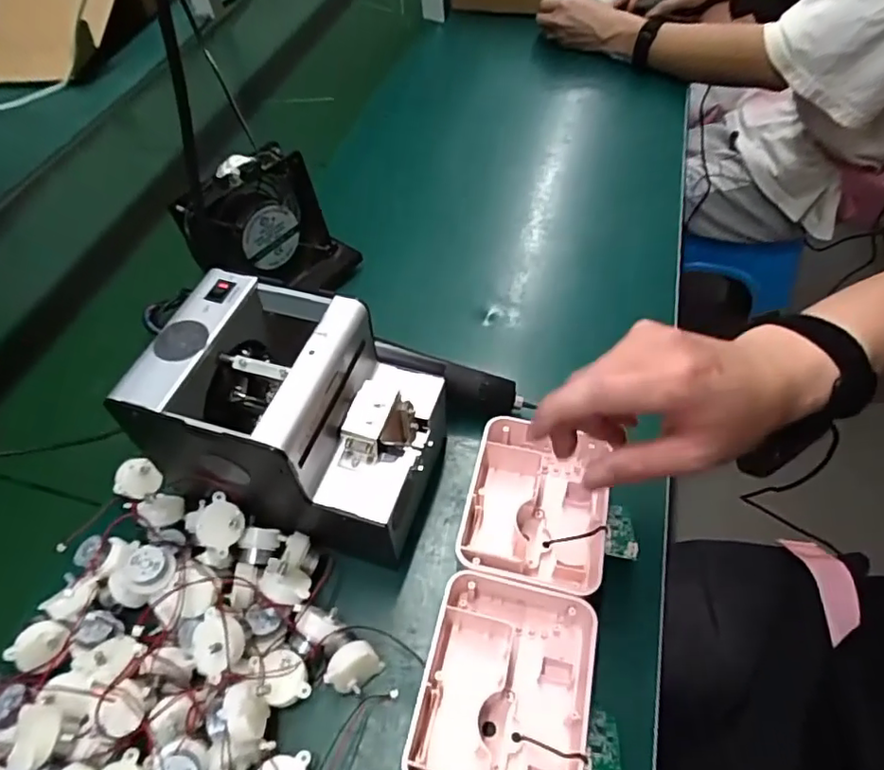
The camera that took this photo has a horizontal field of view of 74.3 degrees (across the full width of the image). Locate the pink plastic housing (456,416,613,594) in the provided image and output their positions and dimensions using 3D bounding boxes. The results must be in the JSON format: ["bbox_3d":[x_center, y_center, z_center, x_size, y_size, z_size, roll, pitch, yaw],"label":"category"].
[{"bbox_3d":[0.070,0.092,0.436,0.099,0.048,0.123,8,51,11],"label":"pink plastic housing"}]

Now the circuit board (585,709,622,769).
[{"bbox_3d":[0.095,0.214,0.342,0.021,0.010,0.061,10,16,12],"label":"circuit board"}]

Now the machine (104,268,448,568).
[{"bbox_3d":[-0.097,0.029,0.428,0.176,0.162,0.124,7,53,11],"label":"machine"}]

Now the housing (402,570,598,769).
[{"bbox_3d":[0.039,0.190,0.365,0.105,0.035,0.133,9,54,13],"label":"housing"}]

